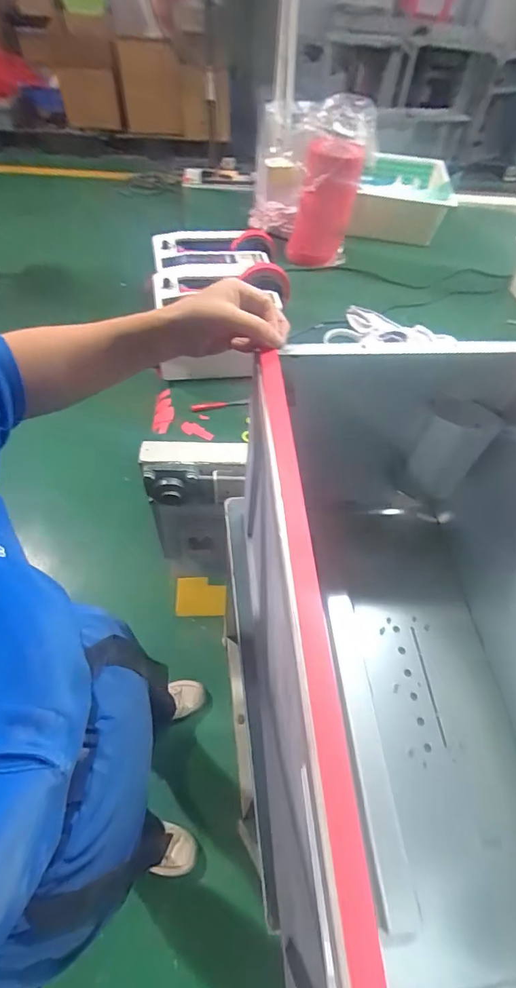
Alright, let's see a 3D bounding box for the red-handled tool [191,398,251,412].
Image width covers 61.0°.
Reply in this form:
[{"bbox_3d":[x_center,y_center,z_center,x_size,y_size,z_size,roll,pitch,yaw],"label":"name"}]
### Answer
[{"bbox_3d":[-0.068,-0.161,0.789,0.105,0.009,0.011,-10,57,-10],"label":"red-handled tool"}]

